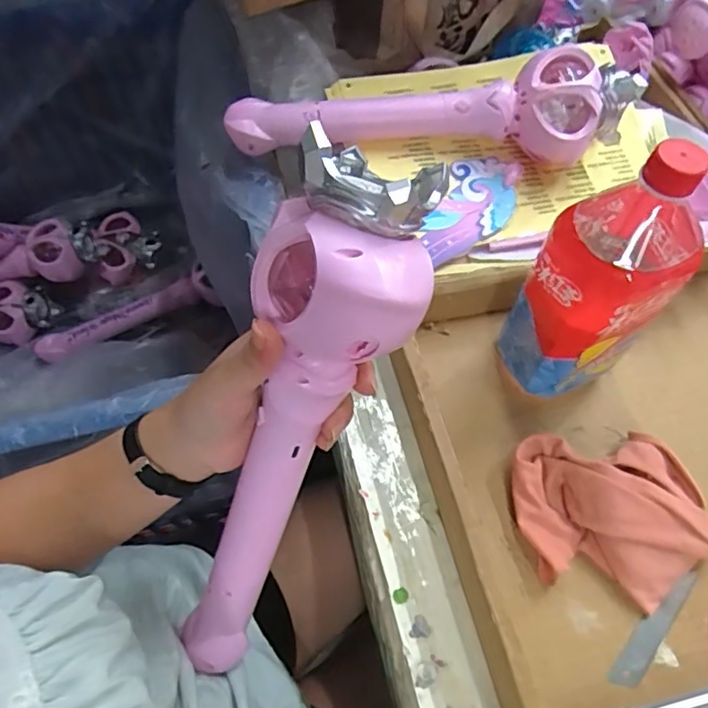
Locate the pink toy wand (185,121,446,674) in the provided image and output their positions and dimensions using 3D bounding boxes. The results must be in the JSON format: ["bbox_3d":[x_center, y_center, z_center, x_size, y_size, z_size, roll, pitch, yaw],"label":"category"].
[{"bbox_3d":[-0.036,0.054,0.338,0.078,0.346,0.077,31,32,16],"label":"pink toy wand"}]

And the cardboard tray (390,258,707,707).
[{"bbox_3d":[0.246,0.087,0.419,0.379,0.054,0.315,-12,61,-8],"label":"cardboard tray"}]

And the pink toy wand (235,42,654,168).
[{"bbox_3d":[0.067,-0.227,0.525,0.363,0.067,0.070,0,60,-1],"label":"pink toy wand"}]

